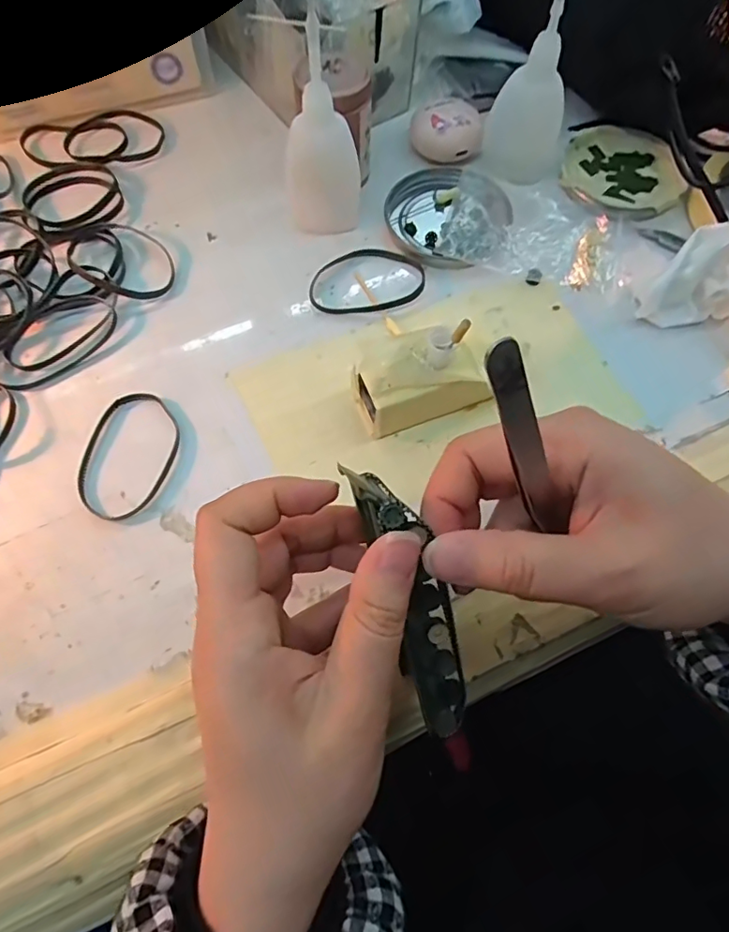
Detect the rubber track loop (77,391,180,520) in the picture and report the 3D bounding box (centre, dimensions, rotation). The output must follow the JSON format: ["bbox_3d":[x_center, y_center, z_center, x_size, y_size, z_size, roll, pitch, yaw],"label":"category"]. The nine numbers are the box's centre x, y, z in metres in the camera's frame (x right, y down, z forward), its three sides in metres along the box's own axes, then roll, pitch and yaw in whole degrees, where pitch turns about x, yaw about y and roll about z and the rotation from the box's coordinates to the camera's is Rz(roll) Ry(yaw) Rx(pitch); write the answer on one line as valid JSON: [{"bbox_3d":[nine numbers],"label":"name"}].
[{"bbox_3d":[-0.123,-0.006,0.274,0.046,0.004,0.069,8,67,3],"label":"rubber track loop"}]

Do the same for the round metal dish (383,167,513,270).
[{"bbox_3d":[0.051,-0.160,0.340,0.074,0.012,0.077,0,67,-1],"label":"round metal dish"}]

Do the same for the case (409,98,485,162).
[{"bbox_3d":[0.056,-0.226,0.357,0.047,0.019,0.037,8,67,2],"label":"case"}]

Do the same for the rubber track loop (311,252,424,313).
[{"bbox_3d":[0.002,-0.112,0.321,0.070,0.004,0.048,0,67,-1],"label":"rubber track loop"}]

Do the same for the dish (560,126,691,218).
[{"bbox_3d":[0.173,-0.195,0.355,0.078,0.011,0.077,0,67,-1],"label":"dish"}]

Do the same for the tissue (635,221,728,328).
[{"bbox_3d":[0.197,-0.104,0.295,0.066,0.045,0.043,15,67,6],"label":"tissue"}]

